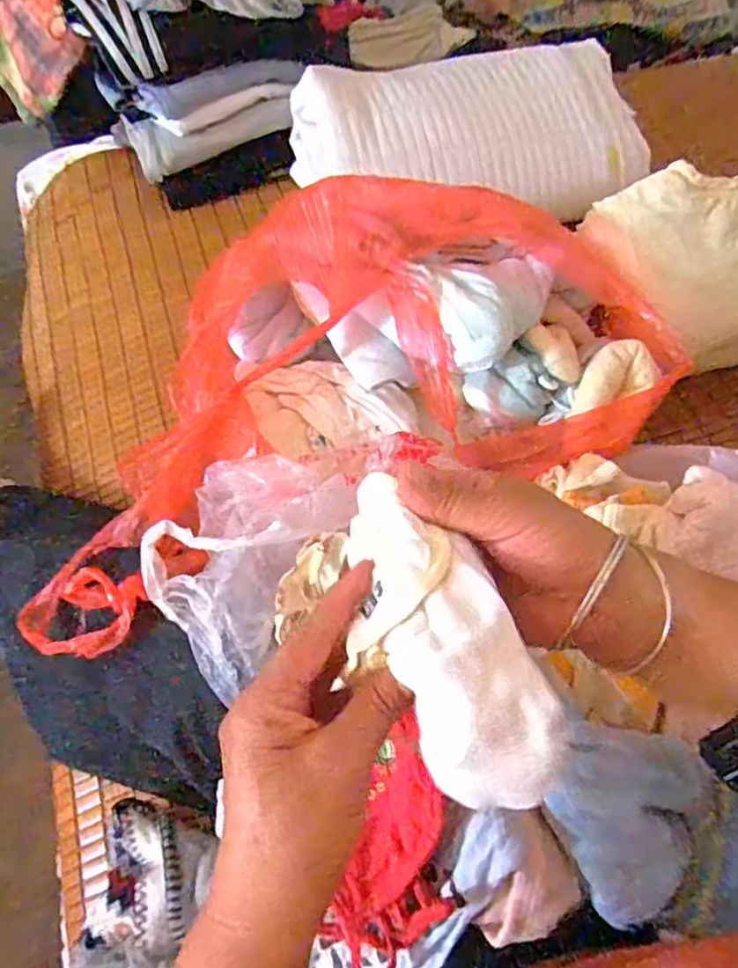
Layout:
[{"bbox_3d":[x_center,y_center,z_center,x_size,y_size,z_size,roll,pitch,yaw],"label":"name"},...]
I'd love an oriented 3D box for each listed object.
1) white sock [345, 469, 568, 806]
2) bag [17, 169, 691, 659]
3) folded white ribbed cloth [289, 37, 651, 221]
[{"bbox_3d":[0.025,0.058,0.280,0.059,0.029,0.155,-19,55,-13],"label":"white sock"},{"bbox_3d":[-0.041,-0.076,0.544,0.563,0.182,0.260,-19,62,-13],"label":"bag"},{"bbox_3d":[0.136,-0.424,0.777,0.418,0.091,0.227,-15,61,-12],"label":"folded white ribbed cloth"}]

